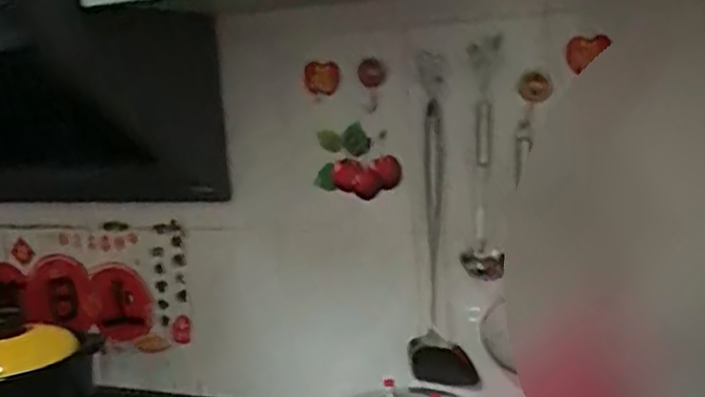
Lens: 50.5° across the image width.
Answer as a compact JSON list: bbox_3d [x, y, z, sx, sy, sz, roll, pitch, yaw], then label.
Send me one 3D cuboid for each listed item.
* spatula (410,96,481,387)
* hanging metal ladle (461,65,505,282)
[{"bbox_3d":[0.125,0.077,1.086,0.091,0.410,0.082,-3,9,8],"label":"spatula"},{"bbox_3d":[0.178,-0.031,1.041,0.054,0.284,0.064,-2,9,13],"label":"hanging metal ladle"}]

